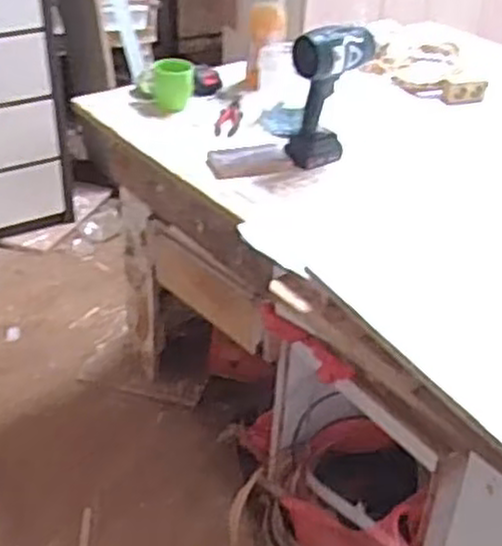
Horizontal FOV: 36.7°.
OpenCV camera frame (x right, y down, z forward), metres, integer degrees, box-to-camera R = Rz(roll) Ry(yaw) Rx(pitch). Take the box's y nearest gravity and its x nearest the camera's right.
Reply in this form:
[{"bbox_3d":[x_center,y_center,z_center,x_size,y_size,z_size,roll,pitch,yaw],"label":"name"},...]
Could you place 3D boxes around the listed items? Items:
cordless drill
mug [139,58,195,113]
[{"bbox_3d":[0.150,-0.342,1.460,0.159,0.246,0.079,-24,43,-35],"label":"cordless drill"},{"bbox_3d":[-0.189,-0.423,1.697,0.122,0.091,0.075,-4,34,-5],"label":"mug"}]

